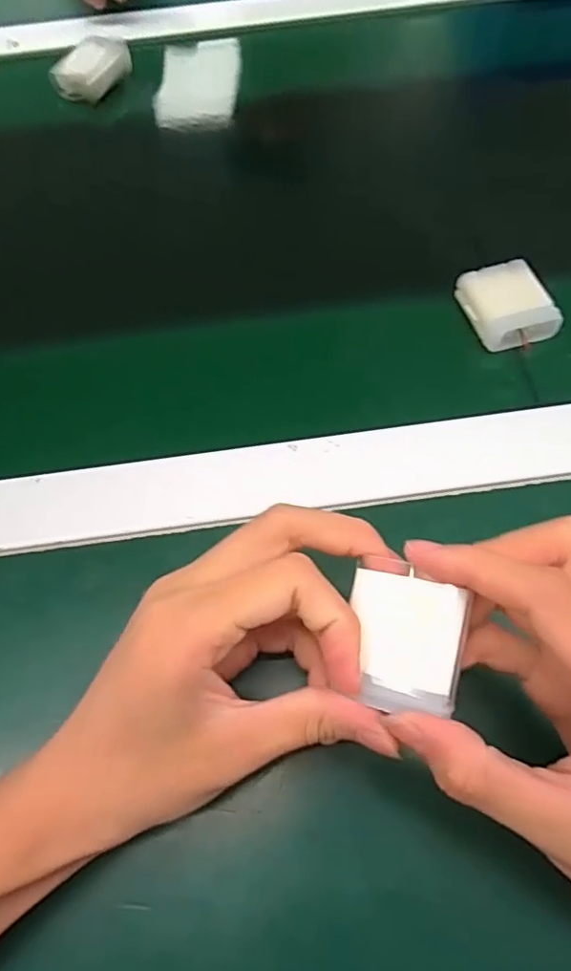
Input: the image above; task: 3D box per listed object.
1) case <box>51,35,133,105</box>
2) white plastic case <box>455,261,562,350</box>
[{"bbox_3d":[-0.149,-0.323,0.459,0.033,0.024,0.060,35,70,18],"label":"case"},{"bbox_3d":[0.127,-0.104,0.339,0.043,0.014,0.050,-16,64,-5],"label":"white plastic case"}]

